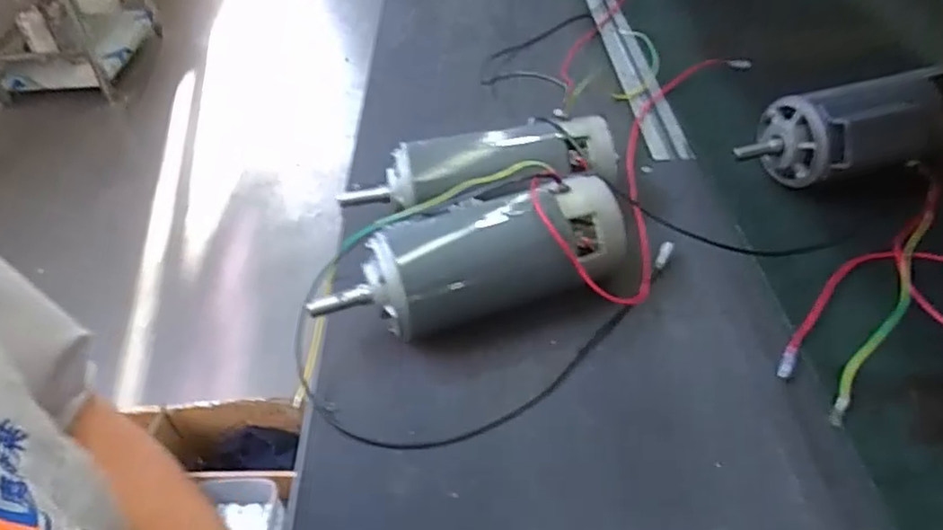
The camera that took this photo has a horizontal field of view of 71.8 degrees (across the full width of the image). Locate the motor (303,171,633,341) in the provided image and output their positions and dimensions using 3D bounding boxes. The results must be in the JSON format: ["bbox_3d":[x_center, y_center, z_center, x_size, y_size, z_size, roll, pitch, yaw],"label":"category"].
[{"bbox_3d":[-0.002,0.002,0.486,0.228,0.083,0.076,-12,43,-9],"label":"motor"}]

